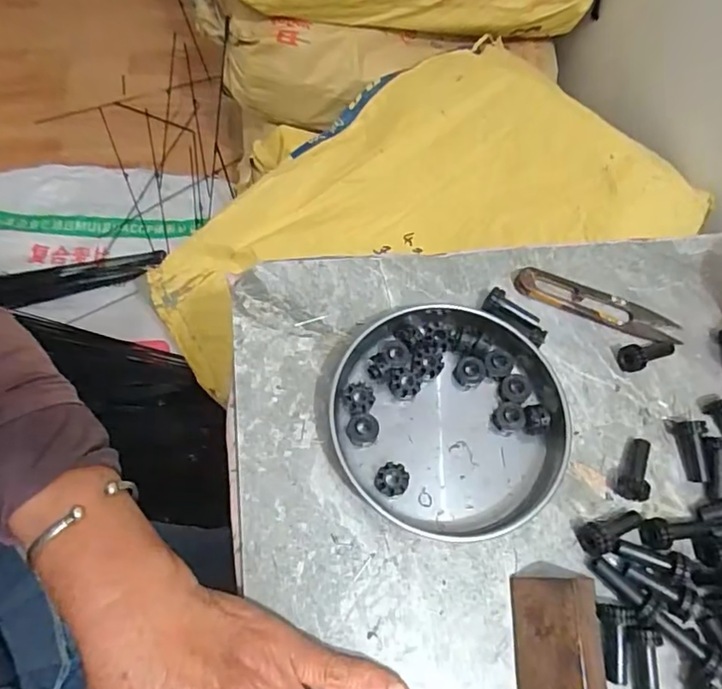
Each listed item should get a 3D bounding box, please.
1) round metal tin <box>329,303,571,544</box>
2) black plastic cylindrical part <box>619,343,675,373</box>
[{"bbox_3d":[0.057,0.044,0.345,0.145,0.026,0.140,2,66,-5],"label":"round metal tin"},{"bbox_3d":[0.195,0.007,0.374,0.043,0.015,0.016,-10,66,-21],"label":"black plastic cylindrical part"}]

